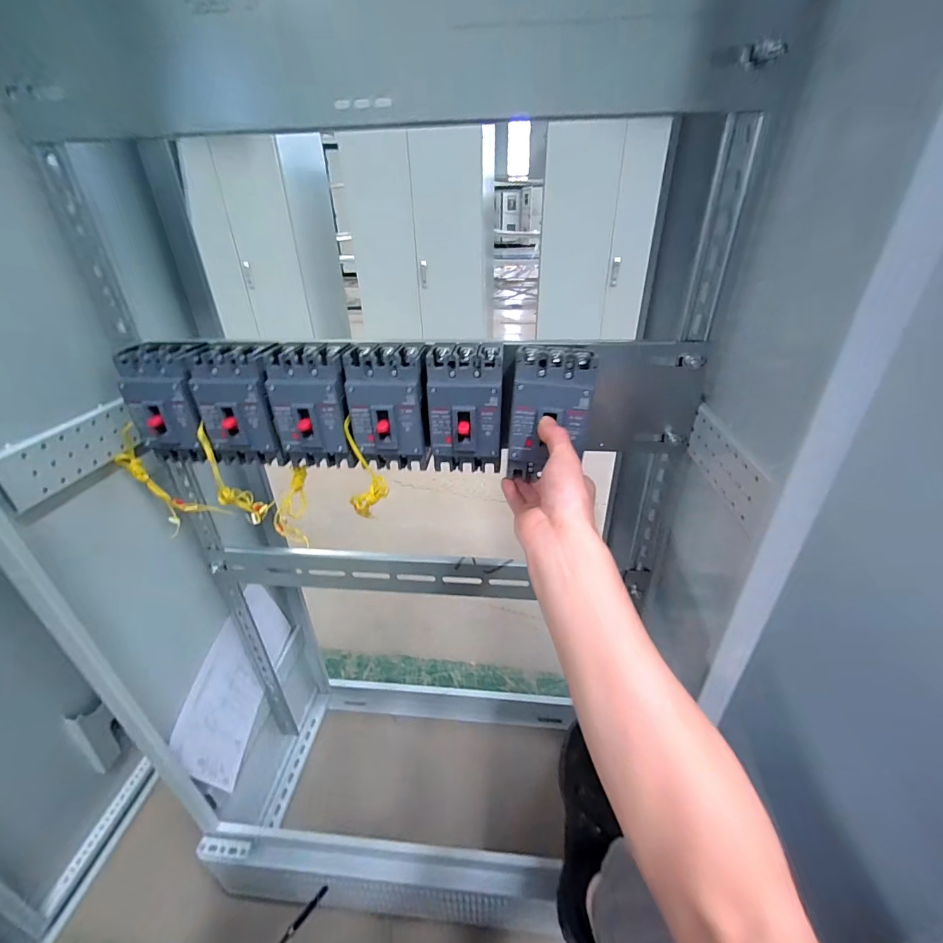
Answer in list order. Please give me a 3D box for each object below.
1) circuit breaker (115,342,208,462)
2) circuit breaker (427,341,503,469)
[{"bbox_3d":[-0.342,-0.076,0.492,0.084,0.127,0.063,0,30,1],"label":"circuit breaker"},{"bbox_3d":[-0.005,-0.065,0.463,0.078,0.127,0.063,3,31,6],"label":"circuit breaker"}]

